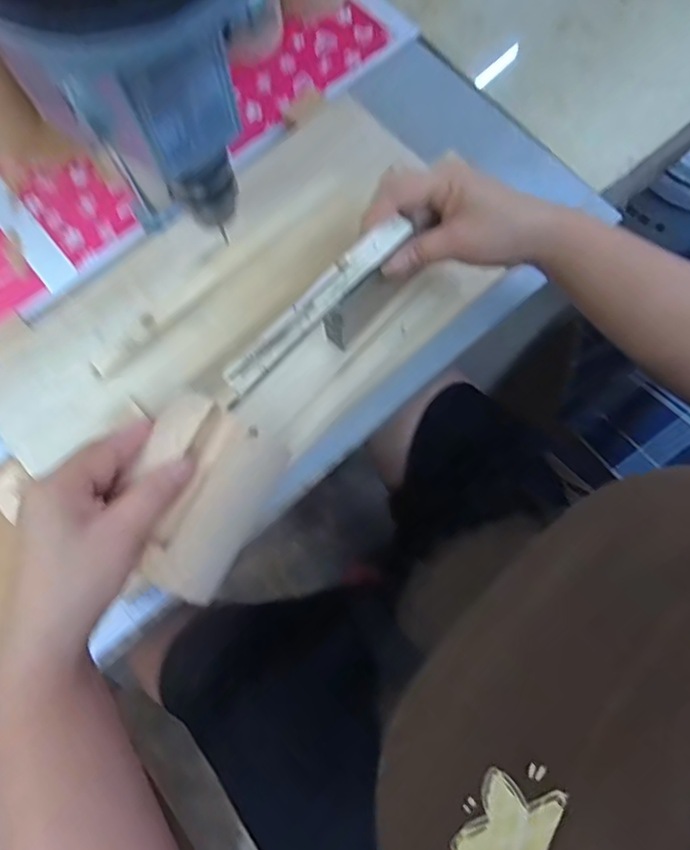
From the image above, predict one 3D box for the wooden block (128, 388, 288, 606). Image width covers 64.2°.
[{"bbox_3d":[-0.083,0.038,0.308,0.068,0.039,0.097,26,77,7],"label":"wooden block"}]

